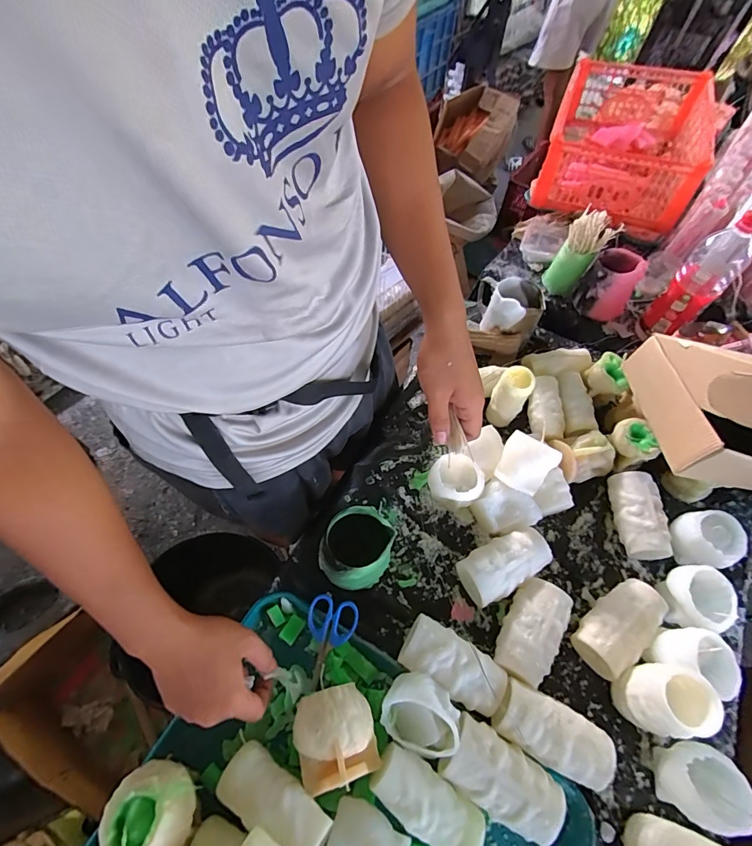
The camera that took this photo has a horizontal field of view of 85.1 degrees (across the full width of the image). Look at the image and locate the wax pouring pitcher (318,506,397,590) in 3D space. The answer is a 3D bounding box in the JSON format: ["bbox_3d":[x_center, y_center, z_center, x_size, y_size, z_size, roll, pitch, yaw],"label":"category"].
[{"bbox_3d":[-0.029,0.164,0.530,0.083,0.101,0.084,2,58,-2],"label":"wax pouring pitcher"}]

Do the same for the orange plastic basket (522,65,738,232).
[{"bbox_3d":[0.602,-0.696,1.001,0.323,0.154,0.492,21,60,9],"label":"orange plastic basket"}]

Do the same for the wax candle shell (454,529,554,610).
[{"bbox_3d":[0.176,0.192,0.562,0.118,0.048,0.064,-25,63,-18],"label":"wax candle shell"}]

